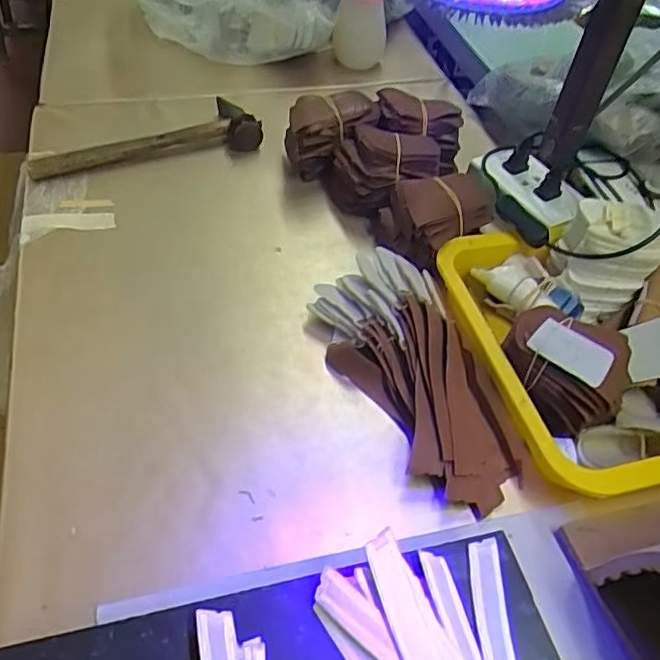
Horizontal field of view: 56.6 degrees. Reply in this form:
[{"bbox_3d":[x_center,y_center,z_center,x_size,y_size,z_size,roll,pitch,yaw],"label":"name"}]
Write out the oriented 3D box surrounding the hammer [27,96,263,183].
[{"bbox_3d":[-0.202,-0.212,0.672,0.241,0.034,0.075,-15,52,-18],"label":"hammer"}]

